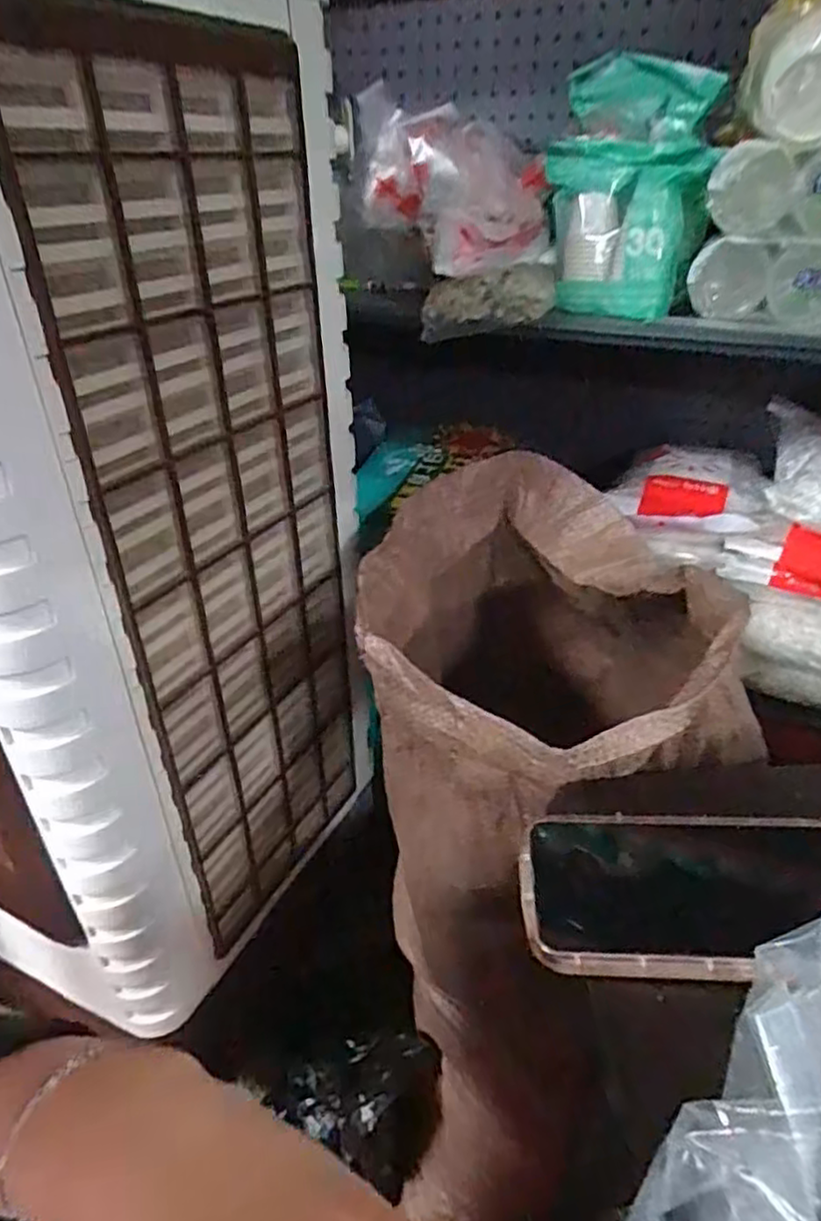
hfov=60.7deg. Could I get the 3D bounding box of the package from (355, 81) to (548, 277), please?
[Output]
[{"bbox_3d":[0.050,-0.459,0.754,0.193,0.141,0.250,-4,33,-1],"label":"package"}]

